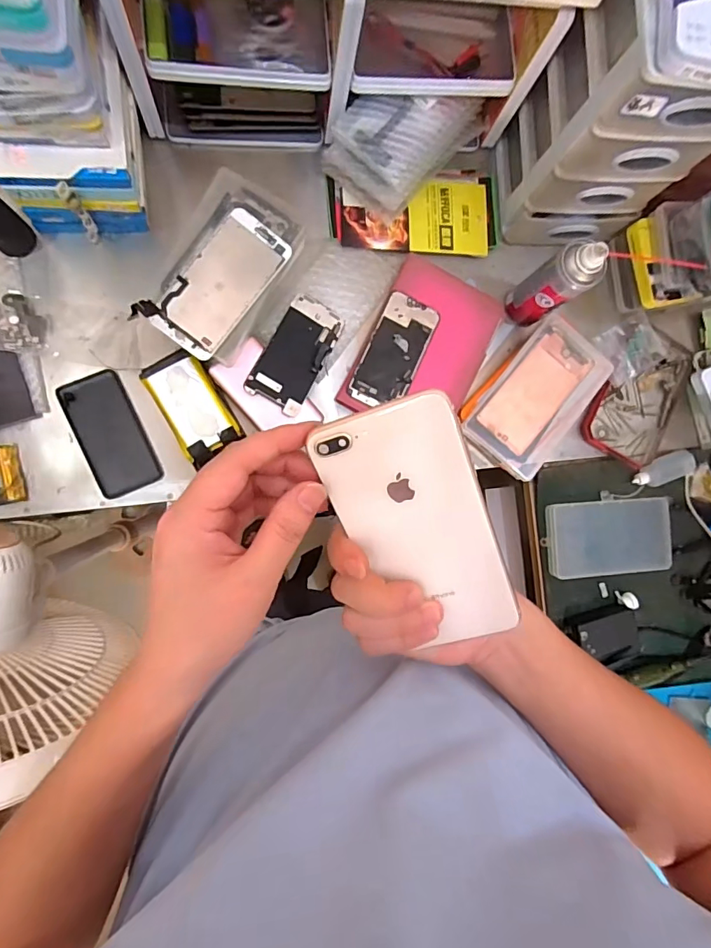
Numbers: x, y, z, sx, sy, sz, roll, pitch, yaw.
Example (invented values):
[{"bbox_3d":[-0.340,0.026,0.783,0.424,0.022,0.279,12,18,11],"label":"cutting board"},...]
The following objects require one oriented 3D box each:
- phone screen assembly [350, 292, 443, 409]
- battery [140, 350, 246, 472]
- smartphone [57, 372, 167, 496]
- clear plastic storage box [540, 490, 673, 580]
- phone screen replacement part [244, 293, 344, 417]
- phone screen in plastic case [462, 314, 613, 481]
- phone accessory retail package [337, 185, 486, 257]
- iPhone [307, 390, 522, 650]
[{"bbox_3d":[0.046,-0.147,0.570,0.067,0.008,0.144,26,84,-7],"label":"phone screen assembly"},{"bbox_3d":[-0.180,-0.075,0.522,0.065,0.013,0.116,-32,96,-3],"label":"battery"},{"bbox_3d":[-0.276,-0.045,0.534,0.067,0.013,0.135,-25,92,-9],"label":"smartphone"},{"bbox_3d":[0.345,0.086,0.641,0.174,0.020,0.105,-2,88,-9],"label":"clear plastic storage box"},{"bbox_3d":[-0.066,-0.141,0.546,0.068,0.011,0.140,29,74,-14],"label":"phone screen replacement part"},{"bbox_3d":[0.225,-0.095,0.592,0.112,0.034,0.188,40,82,-5],"label":"phone screen in plastic case"},{"bbox_3d":[0.077,-0.320,0.588,0.186,0.010,0.088,-4,88,-9],"label":"phone accessory retail package"},{"bbox_3d":[0.036,0.032,0.260,0.075,0.006,0.150,-18,114,14],"label":"iPhone"}]

